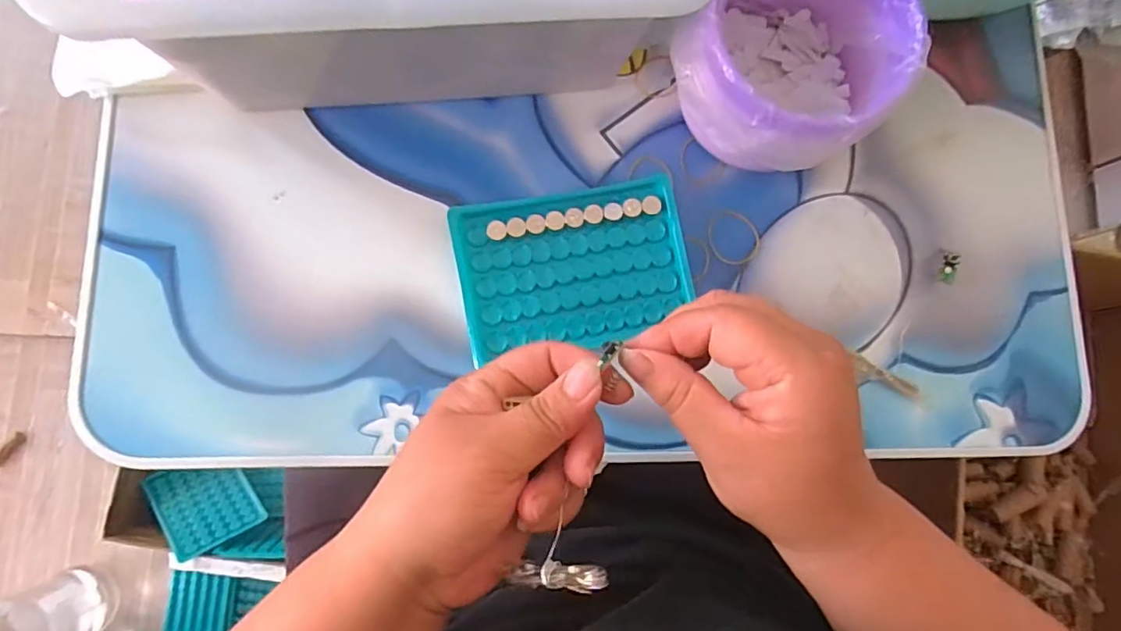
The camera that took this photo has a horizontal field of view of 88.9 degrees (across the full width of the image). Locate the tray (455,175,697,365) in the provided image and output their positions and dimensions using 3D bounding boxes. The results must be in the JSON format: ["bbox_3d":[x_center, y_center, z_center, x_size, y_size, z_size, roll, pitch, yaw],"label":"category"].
[{"bbox_3d":[0.009,-0.028,0.330,0.130,0.013,0.088,-12,84,-7],"label":"tray"}]

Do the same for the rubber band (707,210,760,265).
[{"bbox_3d":[0.106,-0.048,0.349,0.032,0.004,0.034,-21,85,-8],"label":"rubber band"}]

